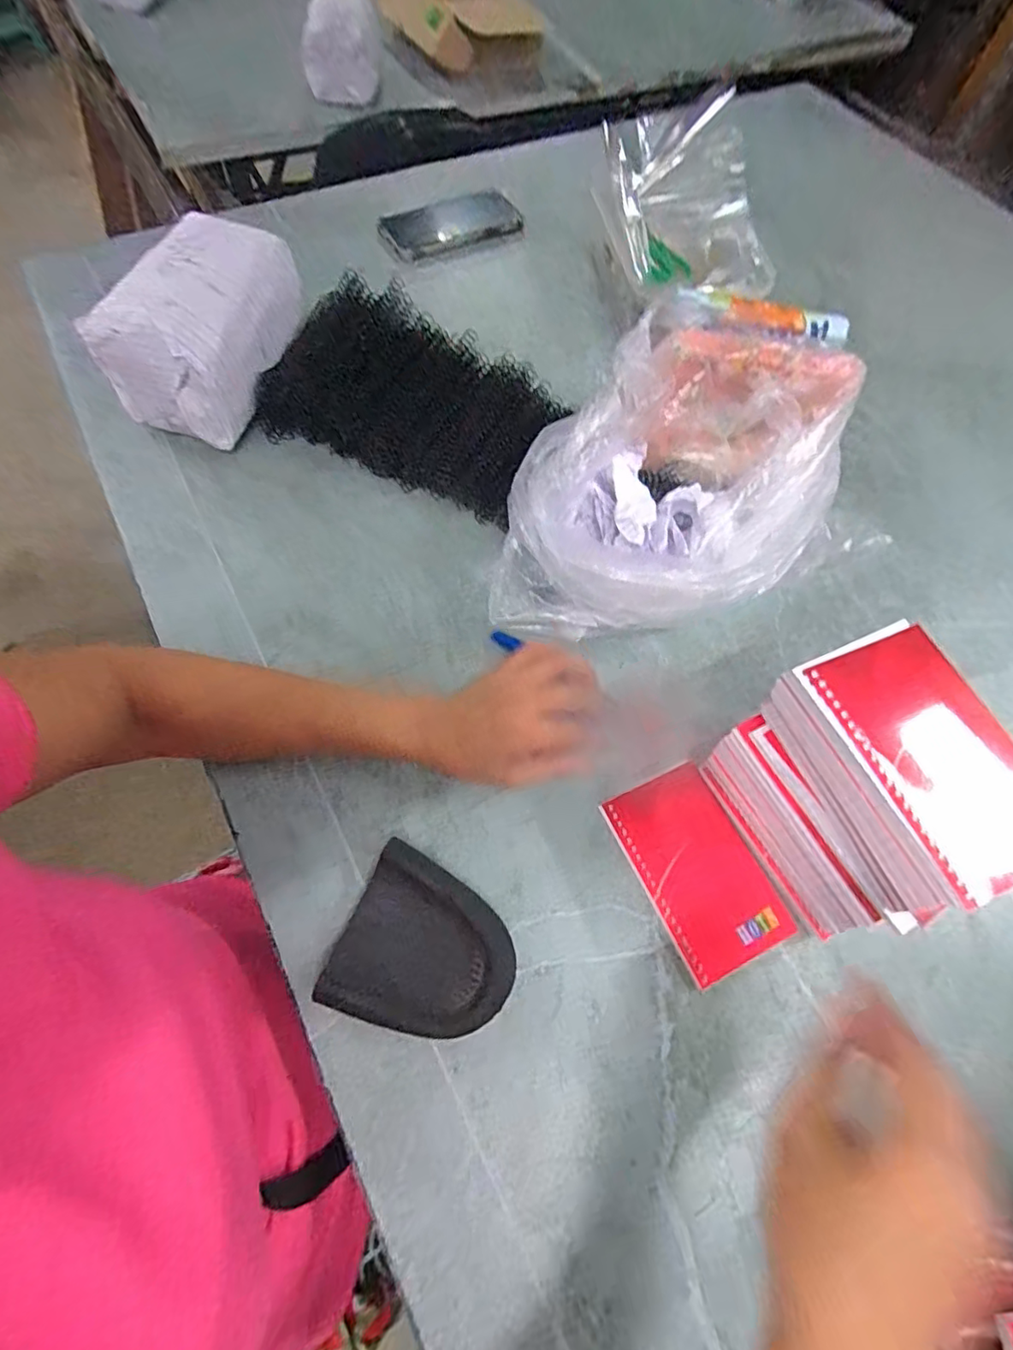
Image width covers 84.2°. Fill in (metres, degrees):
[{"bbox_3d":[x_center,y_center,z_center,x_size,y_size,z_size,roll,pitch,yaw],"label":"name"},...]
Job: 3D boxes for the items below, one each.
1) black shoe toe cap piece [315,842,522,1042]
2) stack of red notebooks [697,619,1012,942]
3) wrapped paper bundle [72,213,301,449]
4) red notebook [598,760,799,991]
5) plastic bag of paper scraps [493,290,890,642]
[{"bbox_3d":[-0.048,0.173,0.354,0.104,0.028,0.096,23,65,7],"label":"black shoe toe cap piece"},{"bbox_3d":[0.213,0.072,0.345,0.095,0.145,0.143,-24,68,-14],"label":"stack of red notebooks"},{"bbox_3d":[-0.274,-0.327,0.529,0.127,0.106,0.183,18,65,5],"label":"wrapped paper bundle"},{"bbox_3d":[0.130,0.133,0.387,0.079,0.008,0.128,-23,68,-14],"label":"red notebook"},{"bbox_3d":[0.143,-0.160,0.471,0.355,0.127,0.234,-25,69,-15],"label":"plastic bag of paper scraps"}]

